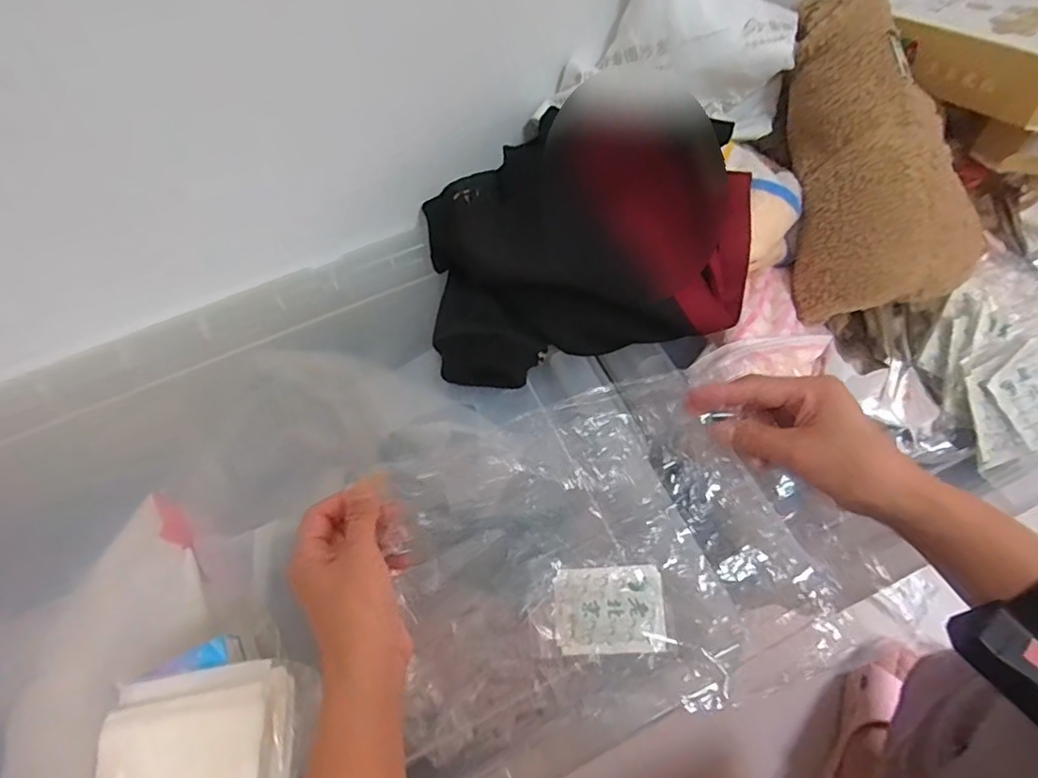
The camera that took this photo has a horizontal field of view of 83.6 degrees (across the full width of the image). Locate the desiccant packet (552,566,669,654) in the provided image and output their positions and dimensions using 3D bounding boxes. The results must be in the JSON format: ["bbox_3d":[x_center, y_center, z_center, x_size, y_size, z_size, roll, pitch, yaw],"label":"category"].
[{"bbox_3d":[0.066,0.161,0.425,0.076,0.010,0.059,-3,63,1],"label":"desiccant packet"}]

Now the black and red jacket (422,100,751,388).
[{"bbox_3d":[0.051,-0.125,0.494,0.263,0.154,0.191,-8,63,-2],"label":"black and red jacket"}]

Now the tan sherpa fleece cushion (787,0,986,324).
[{"bbox_3d":[0.282,-0.203,0.469,0.121,0.079,0.277,-7,85,-2],"label":"tan sherpa fleece cushion"}]

